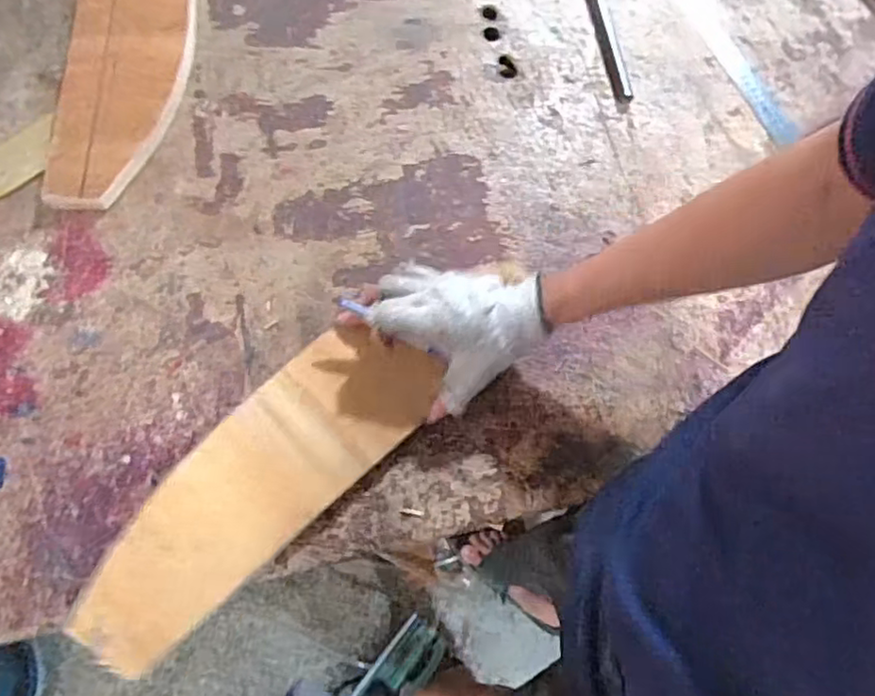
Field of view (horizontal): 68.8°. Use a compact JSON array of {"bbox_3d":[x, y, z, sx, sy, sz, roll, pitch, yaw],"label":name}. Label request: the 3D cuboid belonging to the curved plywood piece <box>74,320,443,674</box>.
[{"bbox_3d":[-0.149,0.110,0.544,0.116,0.018,0.338,43,73,10],"label":"curved plywood piece"}]

